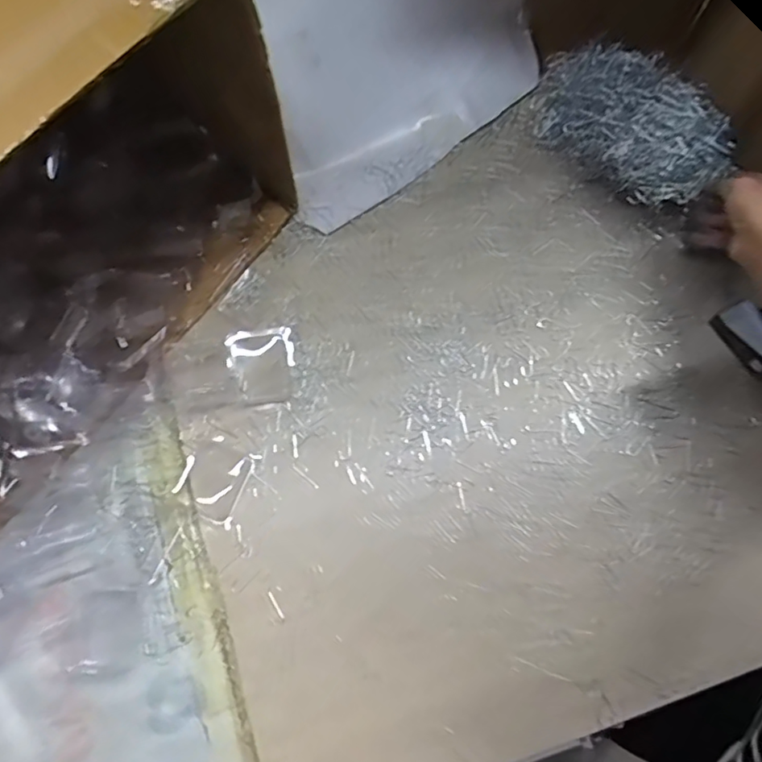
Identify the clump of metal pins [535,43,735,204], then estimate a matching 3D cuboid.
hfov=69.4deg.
[{"bbox_3d":[0.291,-0.322,0.670,0.093,0.105,0.270,-30,58,-9],"label":"clump of metal pins"}]

